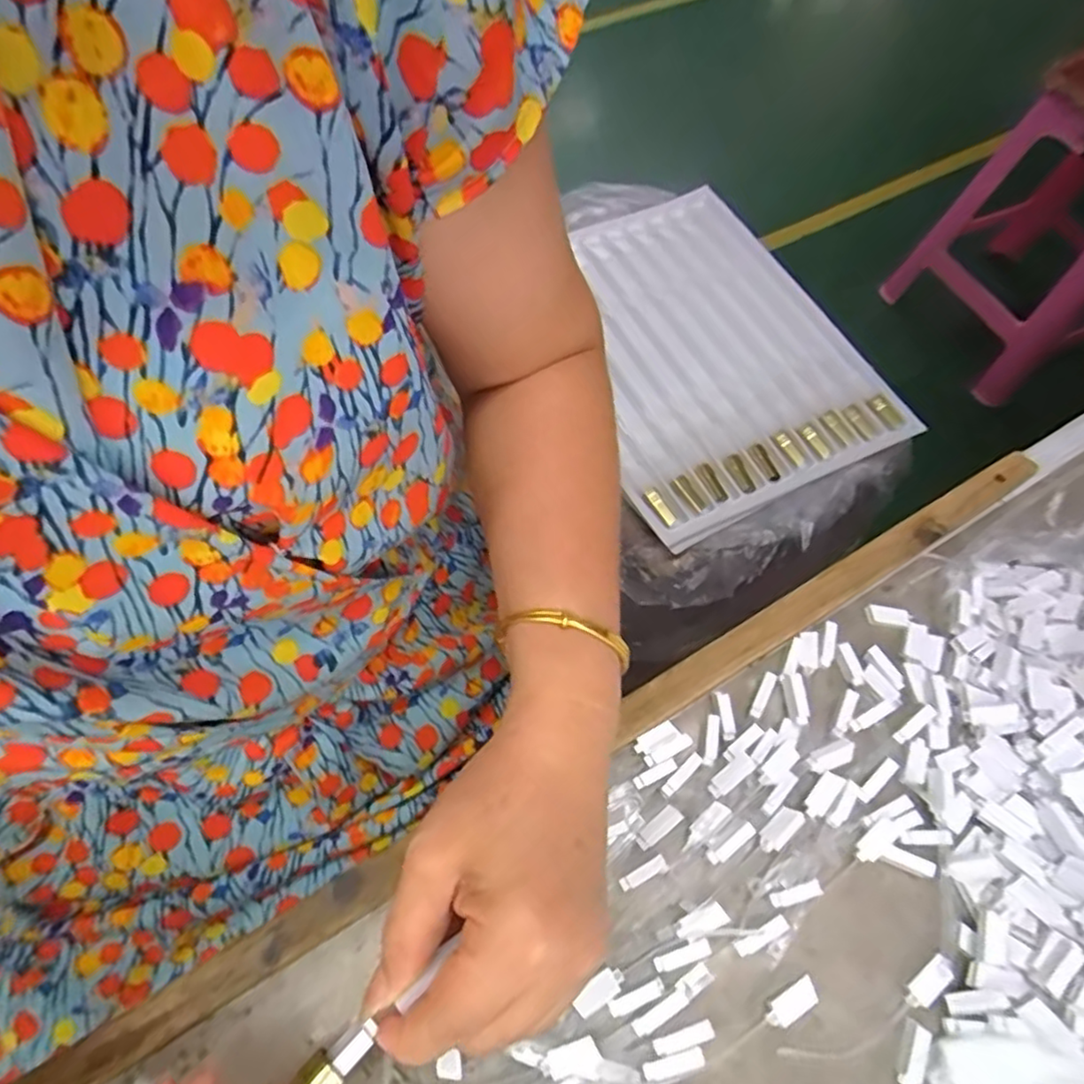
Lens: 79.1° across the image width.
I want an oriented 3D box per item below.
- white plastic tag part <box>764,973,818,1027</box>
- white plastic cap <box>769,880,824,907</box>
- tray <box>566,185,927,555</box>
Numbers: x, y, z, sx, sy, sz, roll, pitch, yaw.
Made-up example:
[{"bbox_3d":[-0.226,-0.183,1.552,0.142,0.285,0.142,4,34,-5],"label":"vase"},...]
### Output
[{"bbox_3d":[0.109,0.204,0.290,0.025,0.009,0.011,-23,64,-14],"label":"white plastic tag part"},{"bbox_3d":[0.118,0.163,0.304,0.023,0.005,0.007,-21,63,5],"label":"white plastic cap"},{"bbox_3d":[0.176,-0.223,0.725,0.316,0.027,0.418,-20,63,-12],"label":"tray"}]

